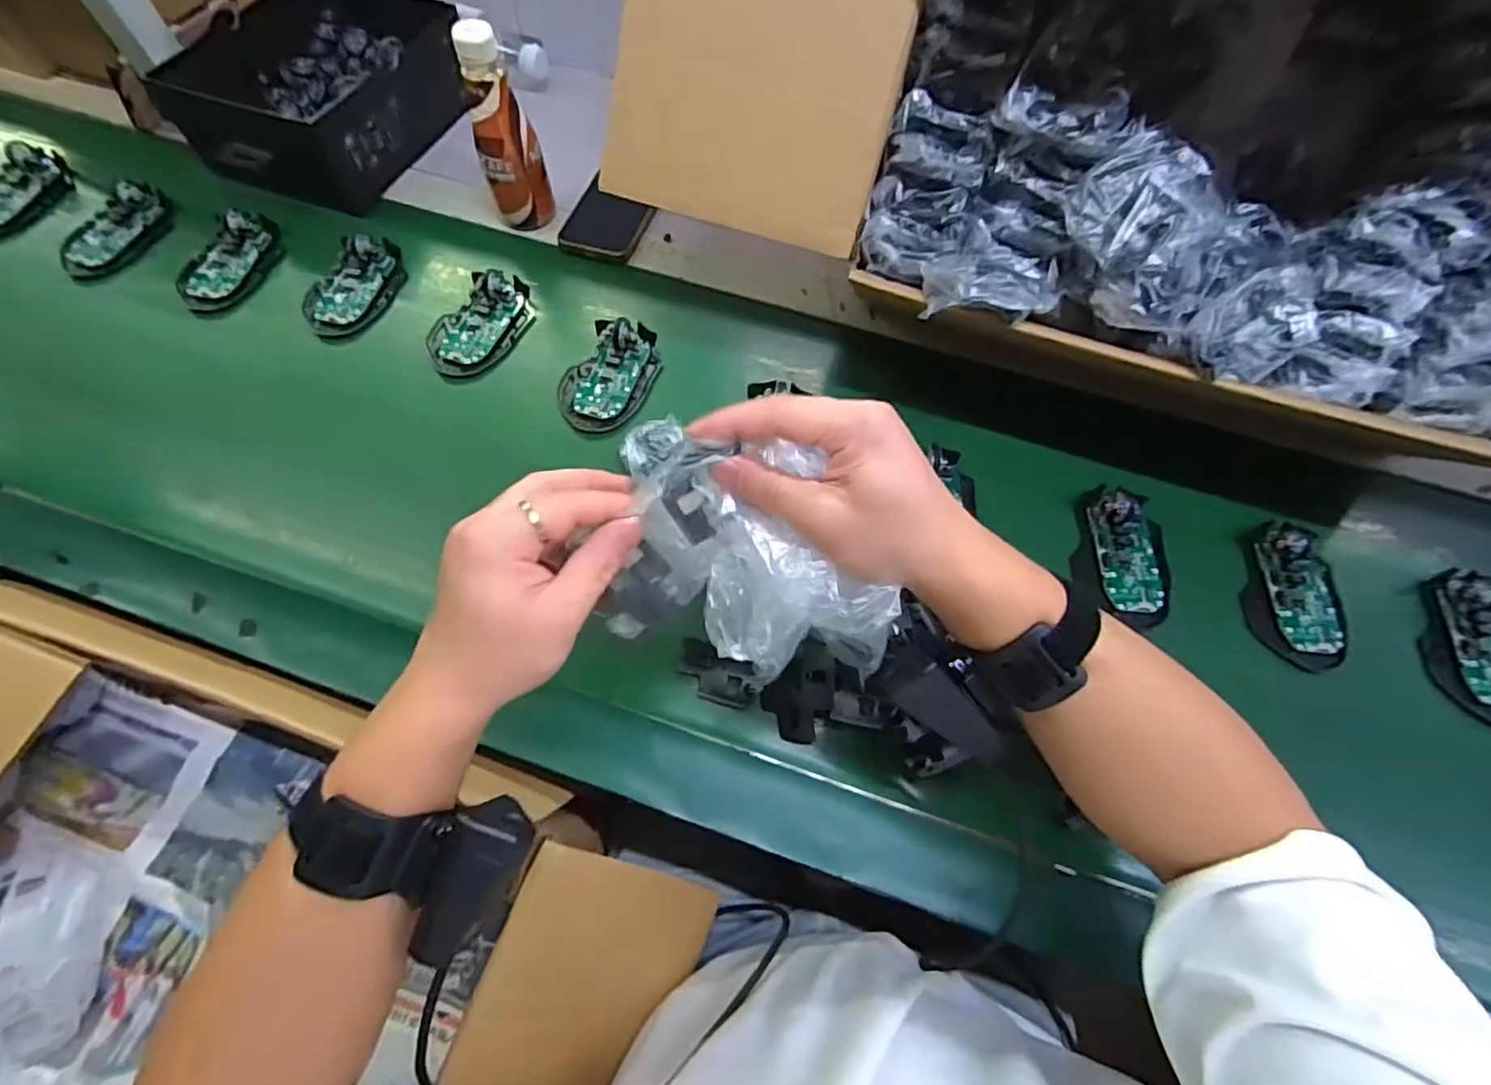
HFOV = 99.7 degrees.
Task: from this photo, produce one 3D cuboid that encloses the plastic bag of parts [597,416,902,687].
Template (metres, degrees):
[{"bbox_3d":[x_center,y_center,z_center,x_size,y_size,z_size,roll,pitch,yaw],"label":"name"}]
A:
[{"bbox_3d":[0.003,0.011,0.317,0.145,0.088,0.083,16,63,7],"label":"plastic bag of parts"}]

